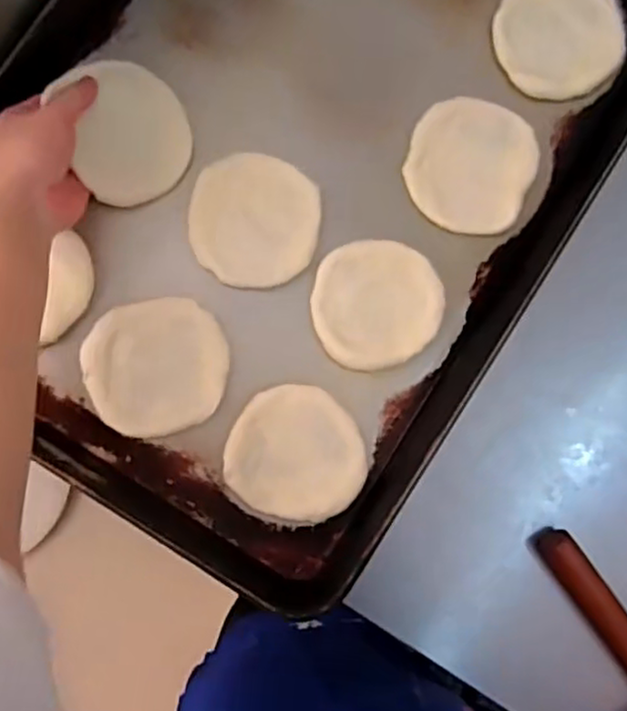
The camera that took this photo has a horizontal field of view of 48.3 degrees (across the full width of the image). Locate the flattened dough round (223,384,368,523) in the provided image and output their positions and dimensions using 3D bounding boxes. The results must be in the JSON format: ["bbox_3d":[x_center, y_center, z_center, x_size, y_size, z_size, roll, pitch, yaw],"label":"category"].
[{"bbox_3d":[-0.011,0.074,0.525,0.100,0.011,0.095,1,84,-8],"label":"flattened dough round"}]

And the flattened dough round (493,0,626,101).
[{"bbox_3d":[0.198,-0.256,0.561,0.102,0.014,0.098,1,84,-8],"label":"flattened dough round"}]

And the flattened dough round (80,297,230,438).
[{"bbox_3d":[-0.116,0.009,0.520,0.102,0.009,0.096,1,84,-8],"label":"flattened dough round"}]

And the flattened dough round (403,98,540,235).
[{"bbox_3d":[0.123,-0.149,0.549,0.097,0.010,0.101,1,84,-8],"label":"flattened dough round"}]

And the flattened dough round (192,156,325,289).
[{"bbox_3d":[-0.045,-0.103,0.536,0.095,0.005,0.099,1,84,-8],"label":"flattened dough round"}]

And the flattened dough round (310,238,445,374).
[{"bbox_3d":[0.049,-0.040,0.538,0.096,0.010,0.095,1,84,-8],"label":"flattened dough round"}]

